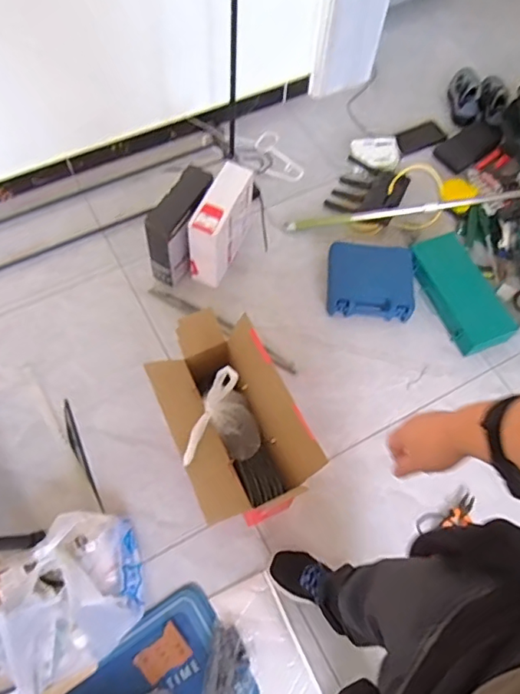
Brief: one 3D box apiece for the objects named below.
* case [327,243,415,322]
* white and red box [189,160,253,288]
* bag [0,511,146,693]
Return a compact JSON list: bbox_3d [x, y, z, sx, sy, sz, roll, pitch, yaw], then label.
[{"bbox_3d":[0.319,-0.197,1.553,0.248,0.068,0.230,4,64,-1],"label":"case"},{"bbox_3d":[-0.105,-0.342,1.494,0.086,0.242,0.247,25,65,9],"label":"white and red box"},{"bbox_3d":[-0.404,0.545,1.161,0.282,0.134,0.367,22,65,7],"label":"bag"}]

